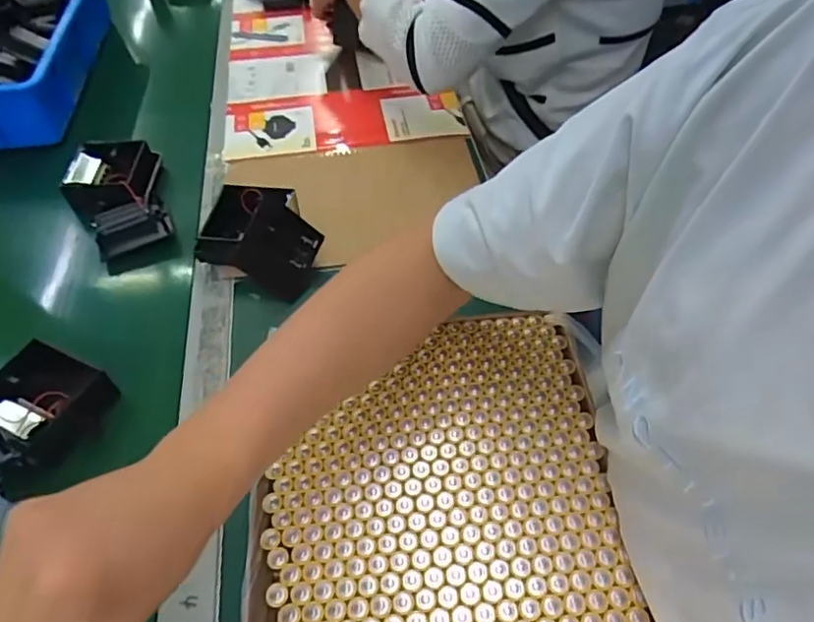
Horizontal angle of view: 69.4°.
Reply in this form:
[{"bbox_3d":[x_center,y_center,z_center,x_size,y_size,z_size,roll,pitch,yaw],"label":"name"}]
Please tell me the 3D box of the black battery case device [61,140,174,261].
[{"bbox_3d":[-0.330,-0.130,0.669,0.102,0.046,0.170,-18,52,-11],"label":"black battery case device"}]

